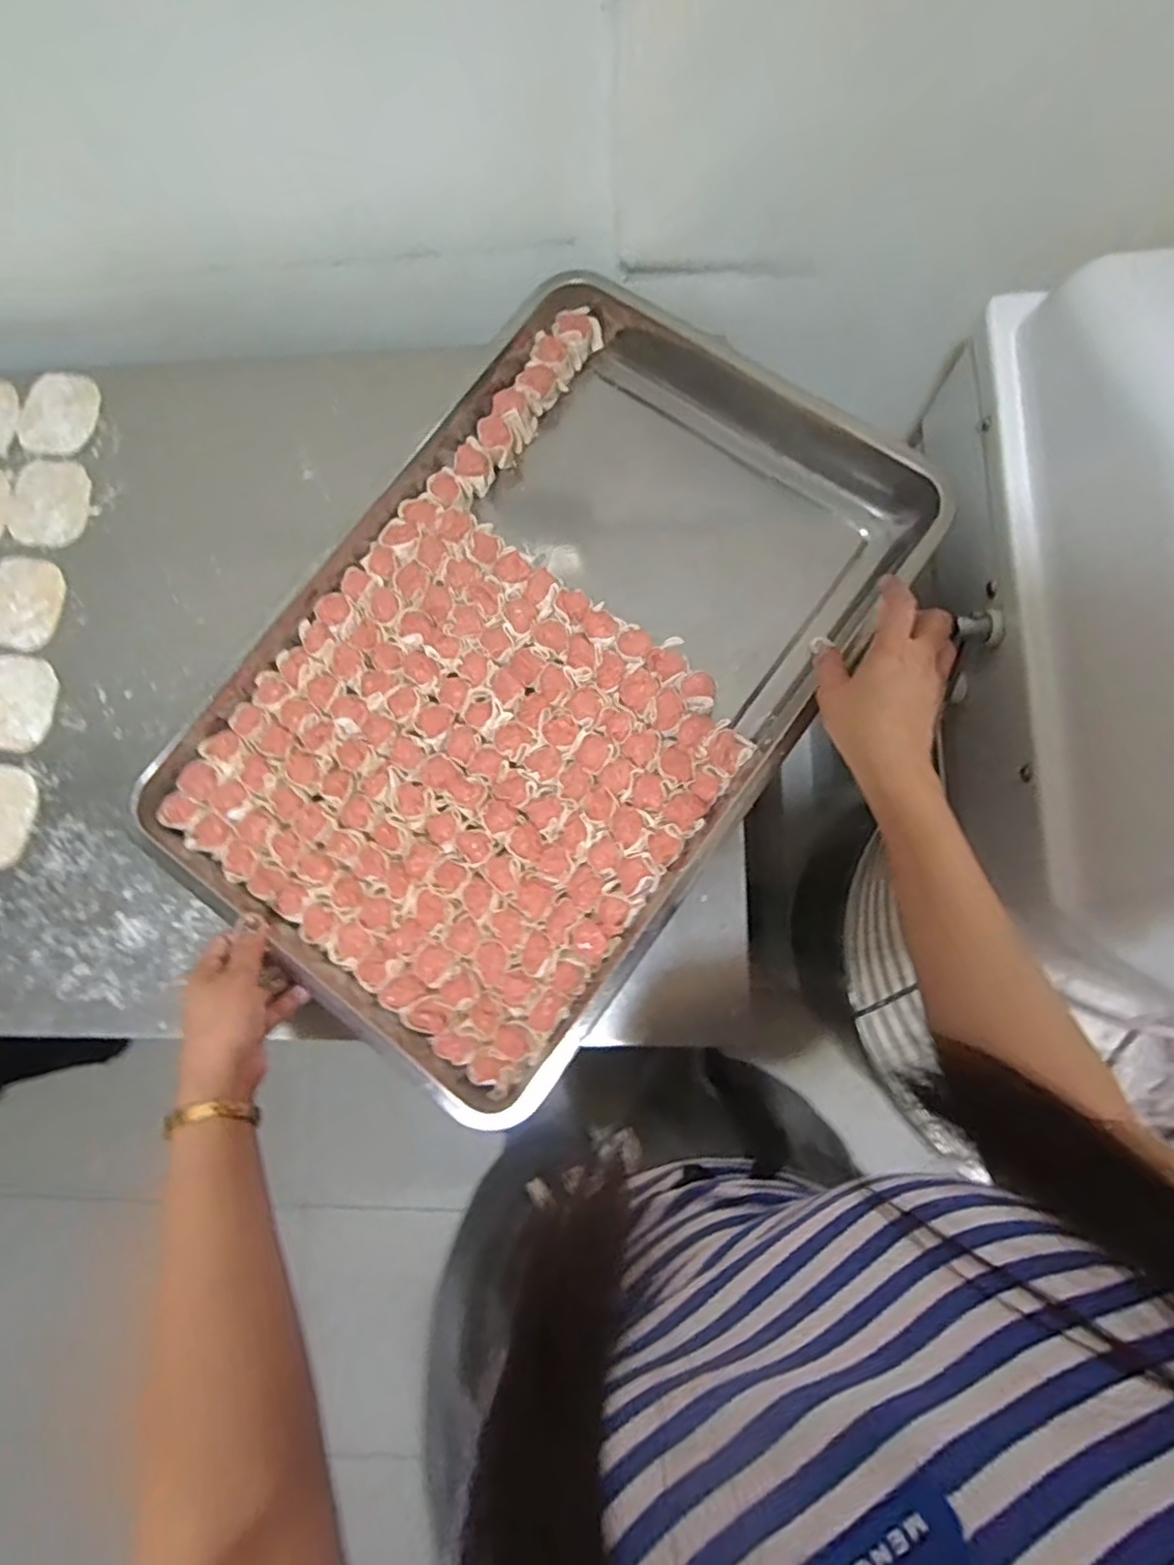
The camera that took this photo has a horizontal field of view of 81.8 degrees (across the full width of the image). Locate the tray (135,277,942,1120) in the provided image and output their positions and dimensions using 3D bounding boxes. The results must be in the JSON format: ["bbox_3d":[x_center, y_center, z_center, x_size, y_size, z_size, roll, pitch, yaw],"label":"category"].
[{"bbox_3d":[-0.038,-0.098,0.541,0.389,0.057,0.593,34,82,7],"label":"tray"}]

